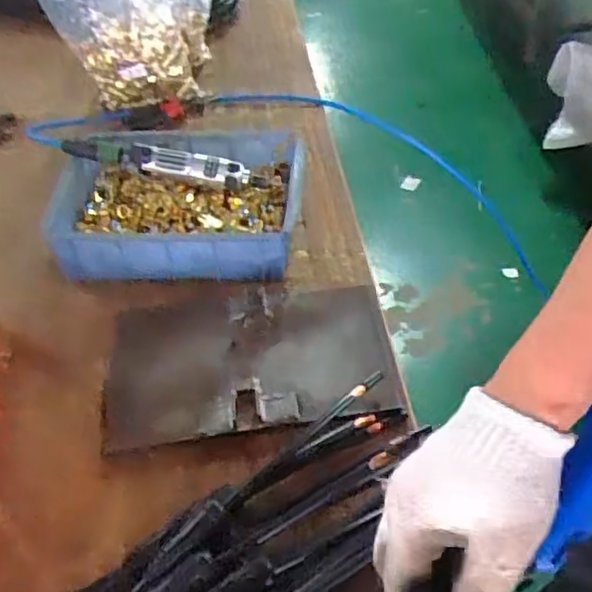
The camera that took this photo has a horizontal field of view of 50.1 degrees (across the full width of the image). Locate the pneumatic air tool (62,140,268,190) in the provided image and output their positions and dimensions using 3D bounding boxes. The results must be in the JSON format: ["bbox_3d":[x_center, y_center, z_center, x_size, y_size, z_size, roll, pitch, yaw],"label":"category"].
[{"bbox_3d":[-0.168,-0.173,0.818,0.249,0.048,0.031,5,50,7],"label":"pneumatic air tool"}]

